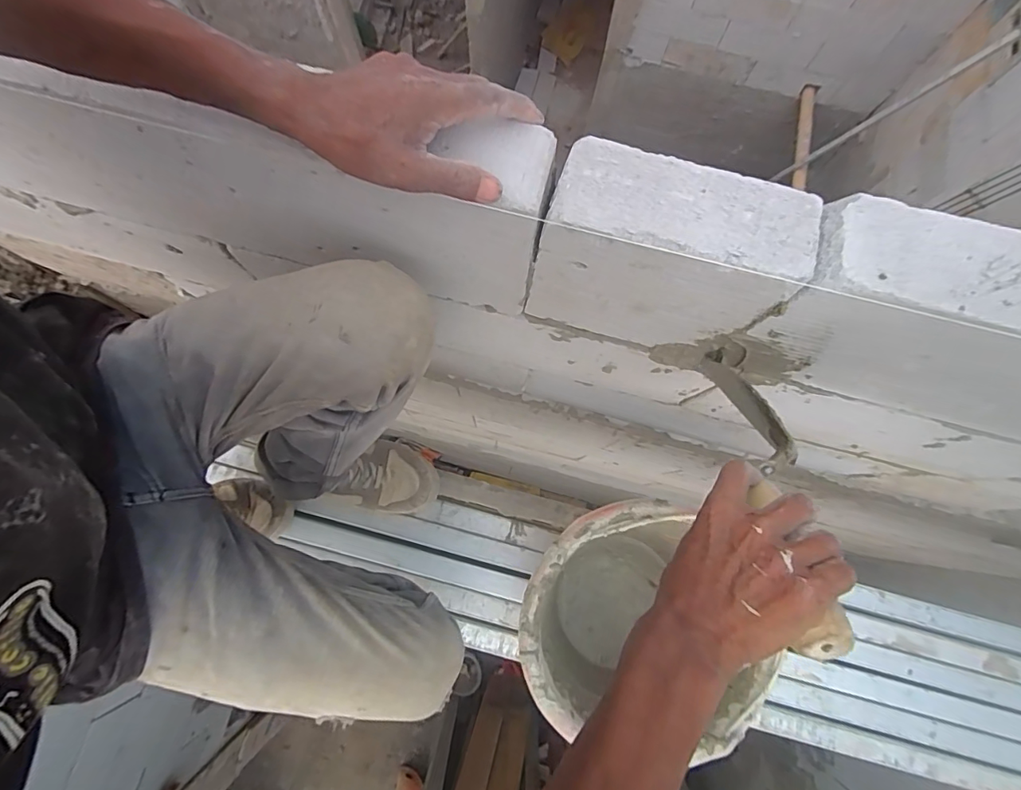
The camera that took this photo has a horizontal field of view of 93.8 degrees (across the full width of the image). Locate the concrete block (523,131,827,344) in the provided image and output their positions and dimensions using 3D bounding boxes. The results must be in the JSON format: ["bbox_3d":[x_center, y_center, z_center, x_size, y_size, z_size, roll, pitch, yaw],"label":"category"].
[{"bbox_3d":[0.120,-0.114,0.425,0.187,0.185,0.071,14,78,1],"label":"concrete block"}]

